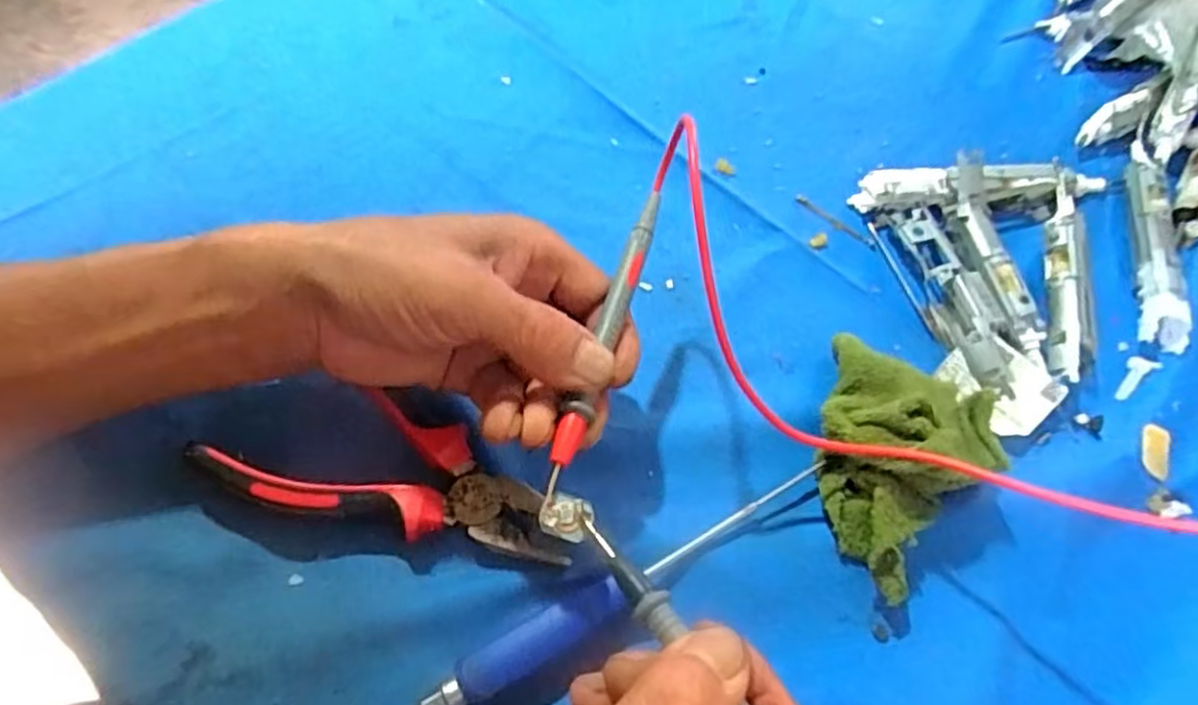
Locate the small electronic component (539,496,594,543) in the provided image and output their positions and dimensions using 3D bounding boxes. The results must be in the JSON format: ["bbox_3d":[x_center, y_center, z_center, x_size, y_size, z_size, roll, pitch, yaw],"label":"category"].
[{"bbox_3d":[-0.012,0.059,0.265,0.017,0.004,0.015,22,60,6],"label":"small electronic component"}]

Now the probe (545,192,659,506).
[{"bbox_3d":[0.003,-0.008,0.293,0.009,0.007,0.141,17,64,6],"label":"probe"}]

